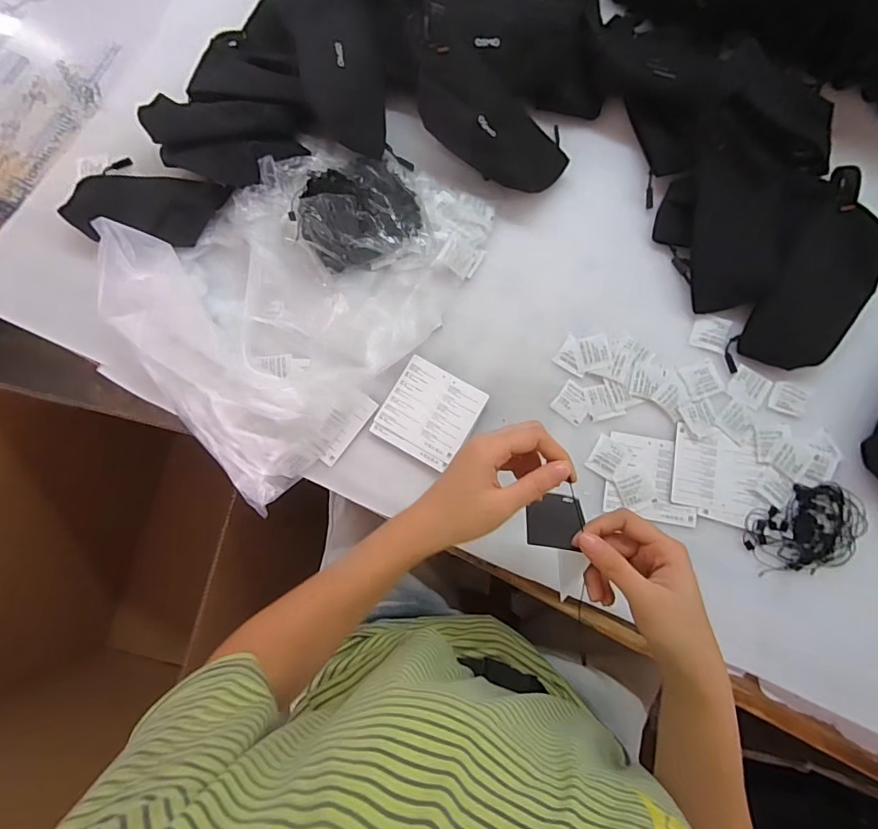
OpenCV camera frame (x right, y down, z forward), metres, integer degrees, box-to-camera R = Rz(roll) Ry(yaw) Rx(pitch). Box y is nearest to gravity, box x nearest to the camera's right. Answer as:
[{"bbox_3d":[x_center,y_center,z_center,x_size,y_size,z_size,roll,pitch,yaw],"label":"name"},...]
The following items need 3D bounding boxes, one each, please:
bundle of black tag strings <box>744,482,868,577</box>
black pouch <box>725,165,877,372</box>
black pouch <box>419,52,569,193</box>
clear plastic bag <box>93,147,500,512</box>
[{"bbox_3d":[0.387,0.121,0.495,0.122,0.012,0.080,-16,80,0],"label":"bundle of black tag strings"},{"bbox_3d":[0.409,-0.146,0.506,0.104,0.023,0.209,23,96,20],"label":"black pouch"},{"bbox_3d":[0.061,-0.333,0.545,0.194,0.049,0.083,29,81,-17],"label":"black pouch"},{"bbox_3d":[-0.168,-0.150,0.522,0.308,0.087,0.431,38,84,8],"label":"clear plastic bag"}]

